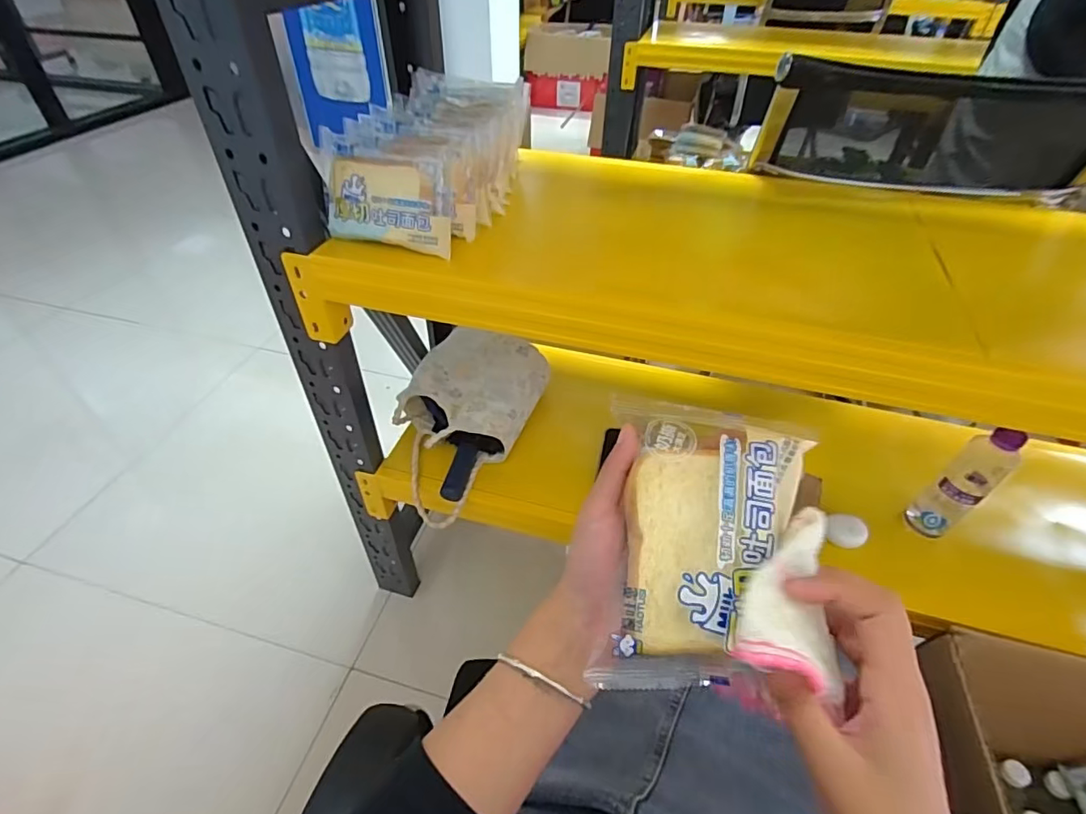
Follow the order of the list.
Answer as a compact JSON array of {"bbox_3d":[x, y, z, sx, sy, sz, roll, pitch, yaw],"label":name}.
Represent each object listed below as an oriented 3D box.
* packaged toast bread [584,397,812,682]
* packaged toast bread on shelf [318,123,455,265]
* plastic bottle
[{"bbox_3d":[0.087,0.072,0.286,0.099,0.024,0.152,3,73,12],"label":"packaged toast bread"},{"bbox_3d":[-0.163,-0.220,0.565,0.135,0.100,0.032,7,17,9],"label":"packaged toast bread on shelf"},{"bbox_3d":[0.562,0.101,0.710,0.051,0.190,0.056,-24,49,-25],"label":"plastic bottle"}]

